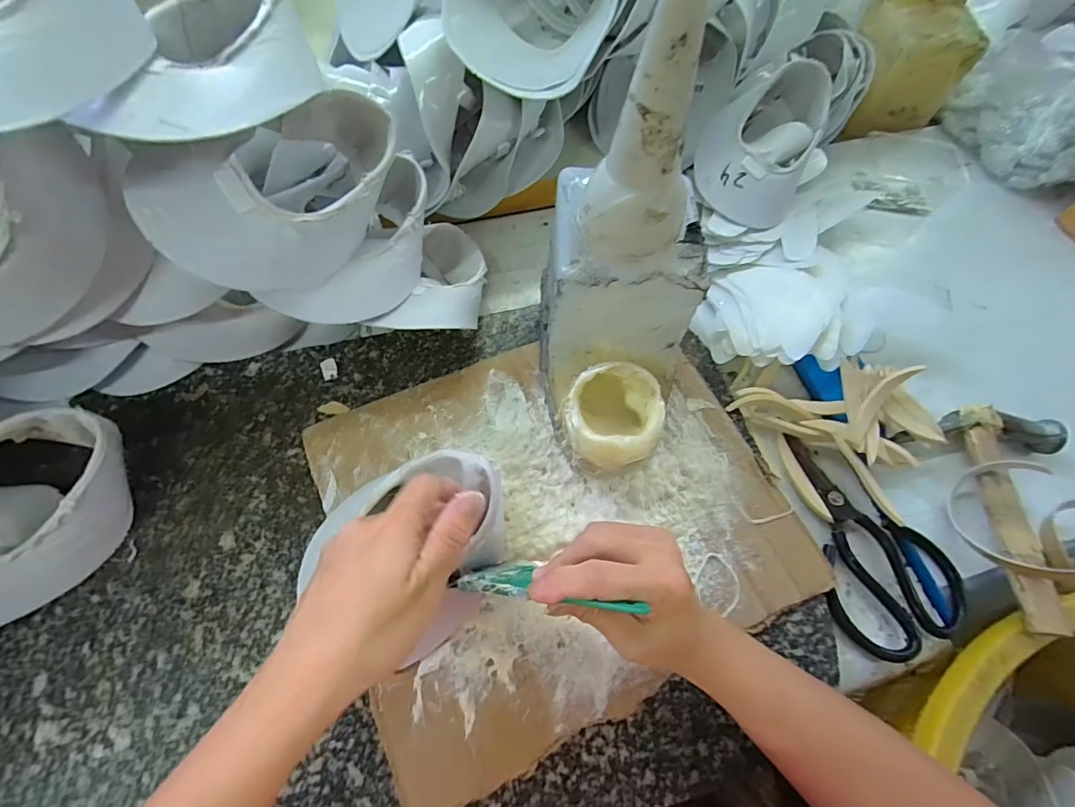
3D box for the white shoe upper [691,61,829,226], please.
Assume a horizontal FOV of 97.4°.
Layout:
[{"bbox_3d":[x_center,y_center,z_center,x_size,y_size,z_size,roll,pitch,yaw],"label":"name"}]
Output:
[{"bbox_3d":[0.223,-0.259,0.468,0.106,0.072,0.167,27,67,9],"label":"white shoe upper"}]

